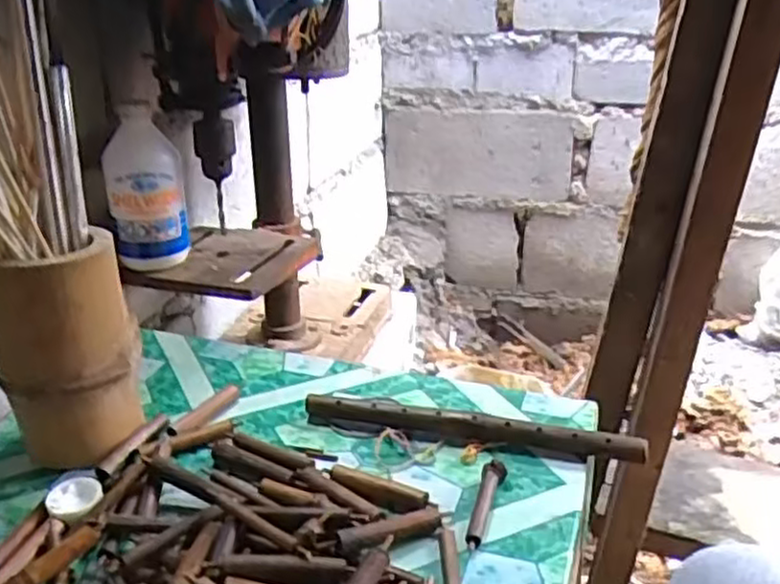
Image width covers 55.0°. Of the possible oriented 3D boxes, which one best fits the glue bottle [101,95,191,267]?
[{"bbox_3d":[-0.252,-0.104,0.777,0.077,0.159,0.062,-10,26,-18],"label":"glue bottle"}]

